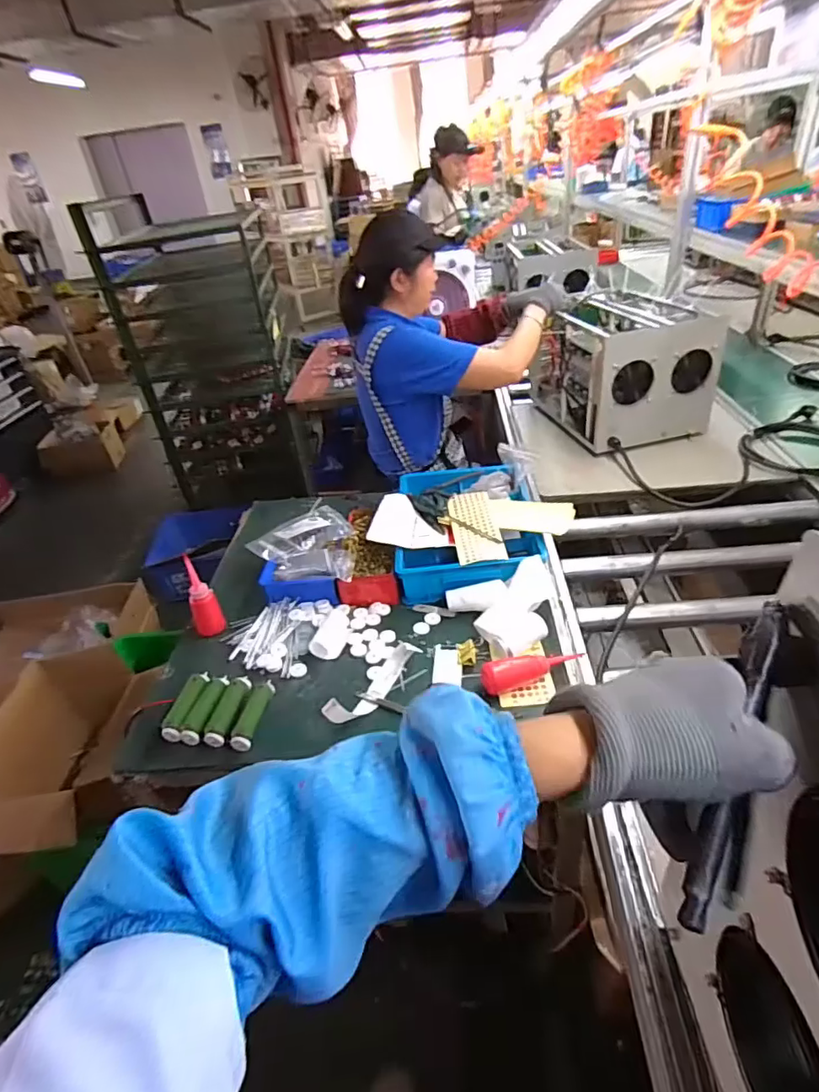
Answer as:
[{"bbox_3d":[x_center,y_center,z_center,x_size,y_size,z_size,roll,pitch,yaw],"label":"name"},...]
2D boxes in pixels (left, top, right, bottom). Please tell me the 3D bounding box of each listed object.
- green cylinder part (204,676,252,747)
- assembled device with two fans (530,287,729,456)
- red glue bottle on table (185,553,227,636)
[{"bbox_3d":[-0.273,0.249,0.833,0.036,0.026,0.114,2,37,13],"label":"green cylinder part"},{"bbox_3d":[0.591,-0.514,1.551,0.330,0.305,0.498,-11,36,-4],"label":"assembled device with two fans"},{"bbox_3d":[-0.375,0.095,0.974,0.053,0.142,0.049,-27,40,-24],"label":"red glue bottle on table"}]

